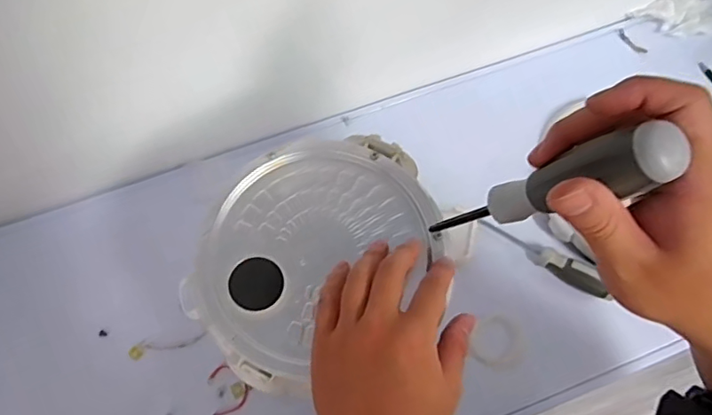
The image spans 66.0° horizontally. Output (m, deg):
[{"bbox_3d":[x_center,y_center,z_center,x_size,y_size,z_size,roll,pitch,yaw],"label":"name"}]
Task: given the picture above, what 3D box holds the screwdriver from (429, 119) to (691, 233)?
[{"bbox_3d":[0.095,-0.005,0.328,0.026,0.210,0.030,32,69,-11],"label":"screwdriver"}]

